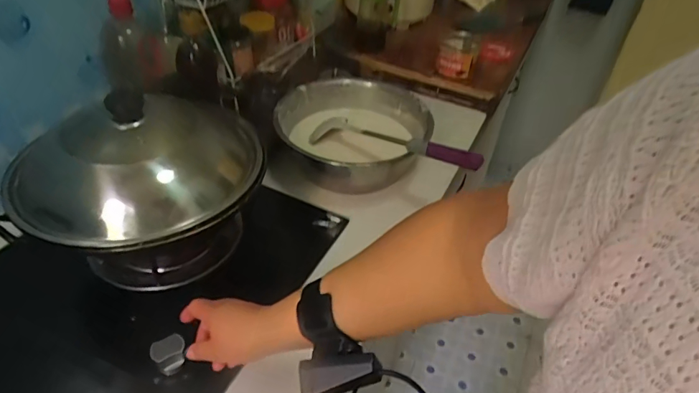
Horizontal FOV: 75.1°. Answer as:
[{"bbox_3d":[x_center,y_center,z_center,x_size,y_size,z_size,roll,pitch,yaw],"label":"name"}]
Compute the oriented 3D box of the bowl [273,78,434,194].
[{"bbox_3d":[-0.005,-0.097,0.729,0.214,0.105,0.187,26,45,22],"label":"bowl"}]

